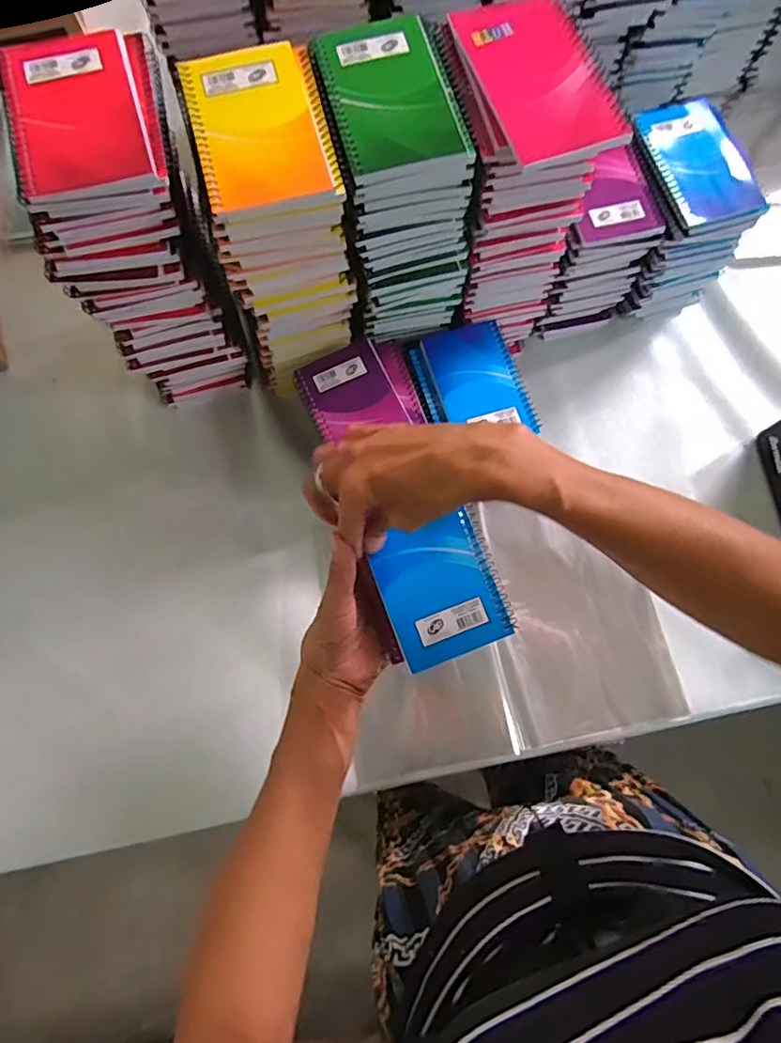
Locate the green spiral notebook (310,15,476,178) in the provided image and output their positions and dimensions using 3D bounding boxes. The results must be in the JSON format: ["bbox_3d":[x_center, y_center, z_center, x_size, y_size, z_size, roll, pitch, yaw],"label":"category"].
[{"bbox_3d":[0.001,-0.302,0.369,0.090,0.005,0.125,-13,77,-3],"label":"green spiral notebook"}]

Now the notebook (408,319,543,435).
[{"bbox_3d":[0.079,-0.139,0.527,0.095,0.017,0.128,-16,77,-3],"label":"notebook"}]

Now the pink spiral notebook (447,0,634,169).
[{"bbox_3d":[0.104,-0.317,0.377,0.083,0.015,0.140,-15,77,-3],"label":"pink spiral notebook"}]

